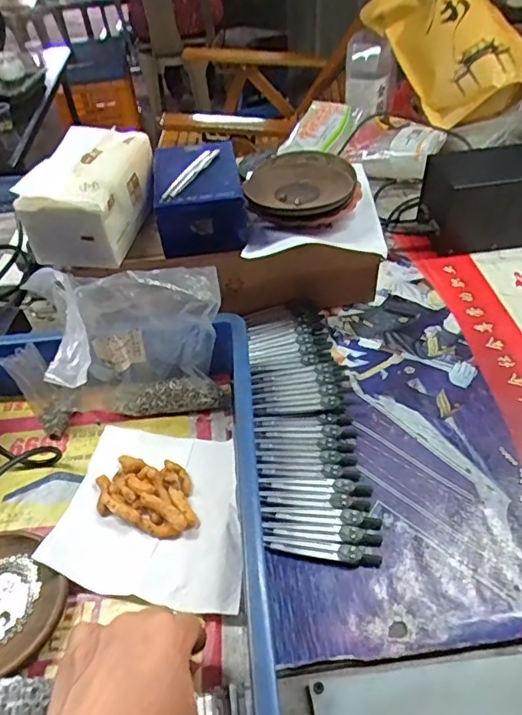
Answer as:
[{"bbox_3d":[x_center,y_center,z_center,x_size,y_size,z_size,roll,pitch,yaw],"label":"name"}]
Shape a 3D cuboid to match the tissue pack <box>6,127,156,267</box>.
[{"bbox_3d":[-0.180,-0.178,0.583,0.095,0.093,0.153,7,46,11],"label":"tissue pack"}]

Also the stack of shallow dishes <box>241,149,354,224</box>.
[{"bbox_3d":[0.043,-0.197,0.611,0.122,0.032,0.136,-4,45,1],"label":"stack of shallow dishes"}]

